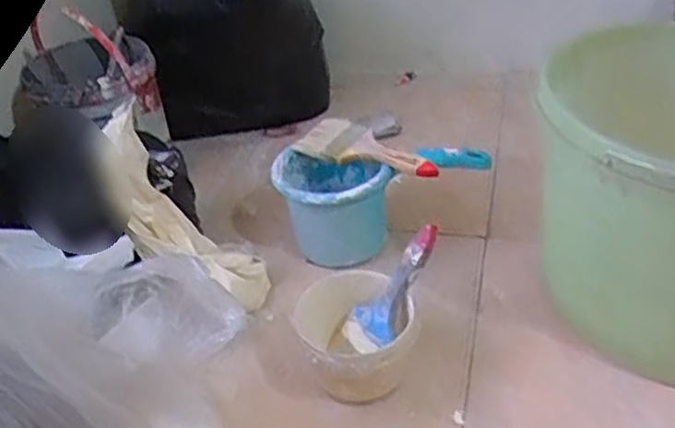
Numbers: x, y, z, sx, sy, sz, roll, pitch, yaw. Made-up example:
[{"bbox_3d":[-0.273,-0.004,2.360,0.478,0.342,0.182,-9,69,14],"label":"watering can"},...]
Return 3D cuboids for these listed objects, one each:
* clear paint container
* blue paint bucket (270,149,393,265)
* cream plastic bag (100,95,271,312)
[{"bbox_3d":[0.020,0.126,0.704,0.114,0.085,0.122,-4,37,4],"label":"clear paint container"},{"bbox_3d":[-0.006,-0.009,0.877,0.124,0.132,0.135,-4,37,3],"label":"blue paint bucket"},{"bbox_3d":[-0.187,0.008,0.824,0.059,0.273,0.093,-36,9,48],"label":"cream plastic bag"}]

